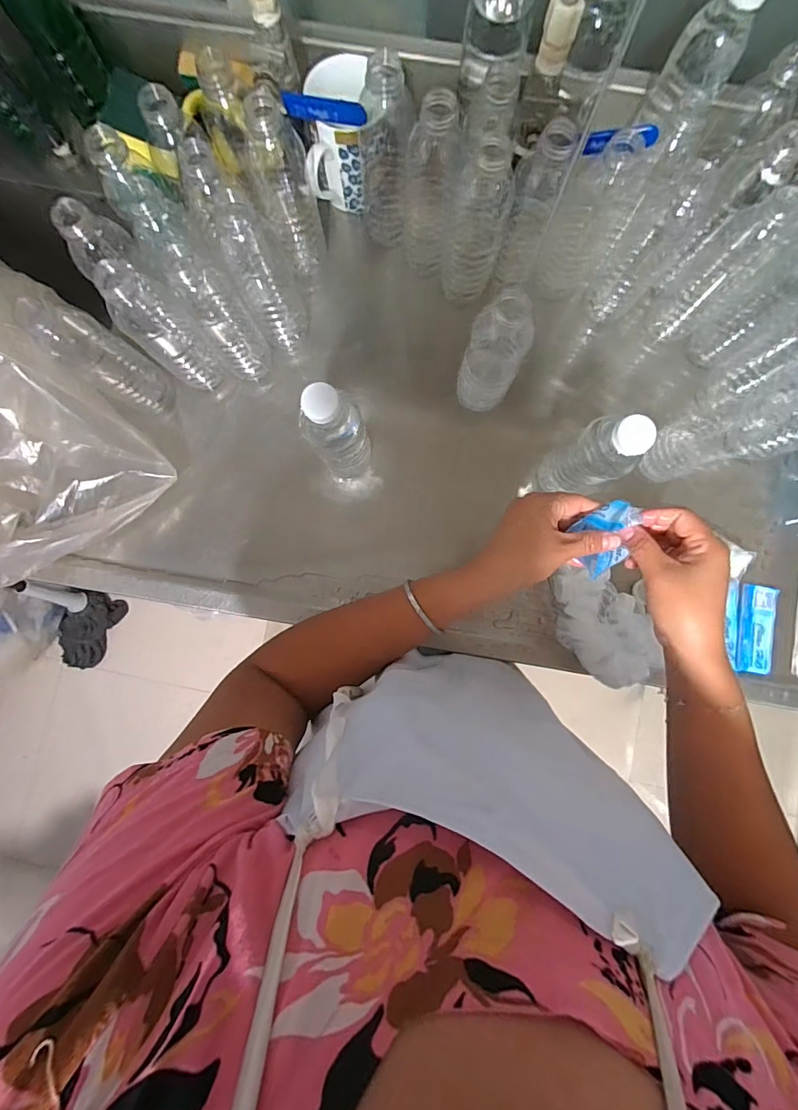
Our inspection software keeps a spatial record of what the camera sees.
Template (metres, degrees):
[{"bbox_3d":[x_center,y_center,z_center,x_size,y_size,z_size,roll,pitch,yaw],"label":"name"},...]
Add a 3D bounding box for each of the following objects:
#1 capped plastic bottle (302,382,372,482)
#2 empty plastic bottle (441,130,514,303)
[{"bbox_3d":[-0.058,-0.121,0.441,0.049,0.184,0.057,-11,85,-1],"label":"capped plastic bottle"},{"bbox_3d":[0.084,-0.351,0.456,0.058,0.170,0.055,10,85,0],"label":"empty plastic bottle"}]

